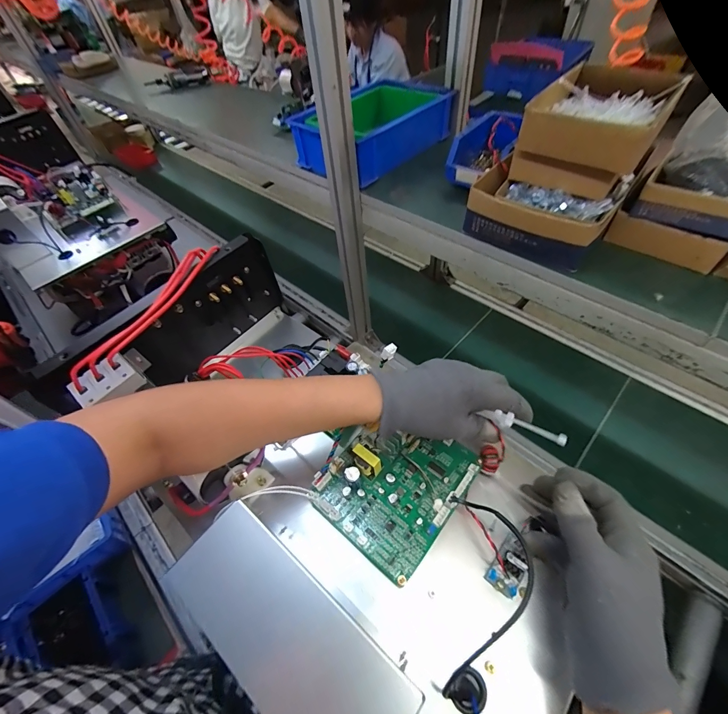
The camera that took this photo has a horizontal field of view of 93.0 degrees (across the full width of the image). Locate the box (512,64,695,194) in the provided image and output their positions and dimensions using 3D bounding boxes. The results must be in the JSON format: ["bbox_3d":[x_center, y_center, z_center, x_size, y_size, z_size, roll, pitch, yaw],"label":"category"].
[{"bbox_3d":[0.317,-0.313,0.477,0.150,0.097,0.202,31,62,24],"label":"box"}]

